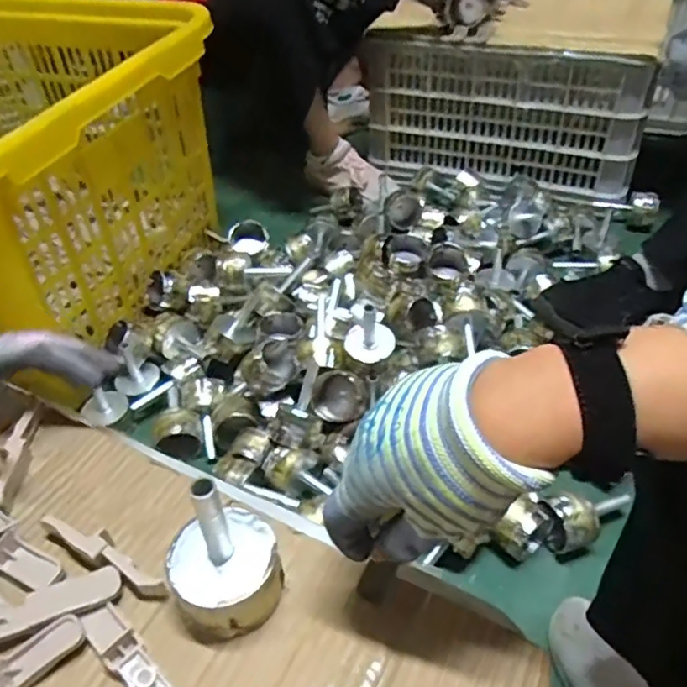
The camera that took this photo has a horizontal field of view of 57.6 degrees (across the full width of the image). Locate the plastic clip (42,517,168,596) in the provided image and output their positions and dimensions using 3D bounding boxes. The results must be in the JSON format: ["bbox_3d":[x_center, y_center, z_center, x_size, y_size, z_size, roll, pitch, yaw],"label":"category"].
[{"bbox_3d":[-0.149,0.131,0.392,0.091,0.016,0.015,20,49,23],"label":"plastic clip"}]

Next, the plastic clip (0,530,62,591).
[{"bbox_3d":[-0.201,0.137,0.393,0.047,0.012,0.021,19,49,22],"label":"plastic clip"}]

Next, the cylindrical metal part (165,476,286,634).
[{"bbox_3d":[-0.068,0.112,0.341,0.060,0.096,0.056,-2,44,2],"label":"cylindrical metal part"}]

